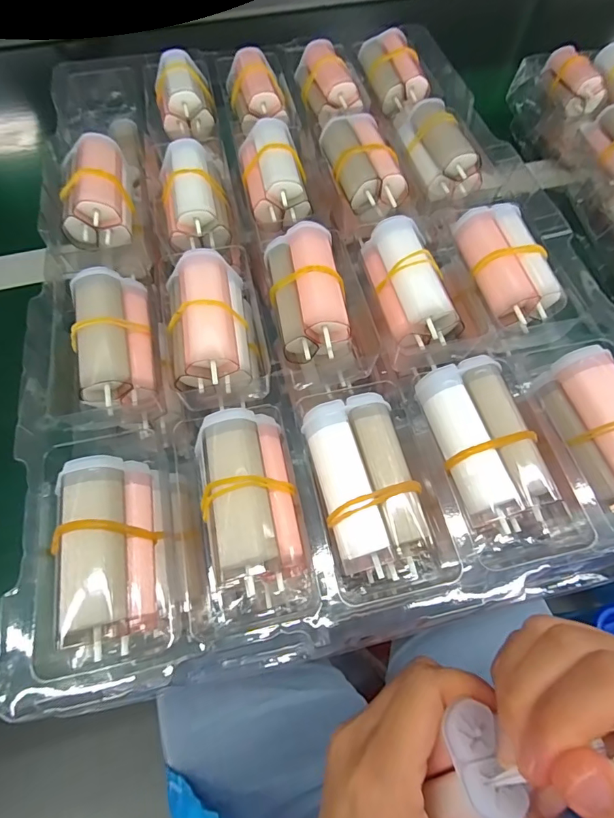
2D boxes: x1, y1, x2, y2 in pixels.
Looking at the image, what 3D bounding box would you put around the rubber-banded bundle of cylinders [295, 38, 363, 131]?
[{"bbox_3d":[0.013,-0.234,0.302,0.030,0.023,0.063,-19,64,-8],"label":"rubber-banded bundle of cylinders"}]

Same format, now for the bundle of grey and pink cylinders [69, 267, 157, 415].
[{"bbox_3d":[-0.091,-0.033,0.202,0.032,0.027,0.066,-11,63,-5],"label":"bundle of grey and pink cylinders"}]

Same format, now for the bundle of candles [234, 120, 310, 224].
[{"bbox_3d":[-0.021,-0.143,0.255,0.036,0.025,0.062,-9,63,-4],"label":"bundle of candles"}]

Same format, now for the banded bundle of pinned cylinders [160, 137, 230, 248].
[{"bbox_3d":[-0.067,-0.127,0.250,0.035,0.025,0.069,-9,75,-3],"label":"banded bundle of pinned cylinders"}]

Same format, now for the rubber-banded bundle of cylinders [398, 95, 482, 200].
[{"bbox_3d":[0.083,-0.165,0.266,0.034,0.024,0.065,-11,63,-5],"label":"rubber-banded bundle of cylinders"}]

